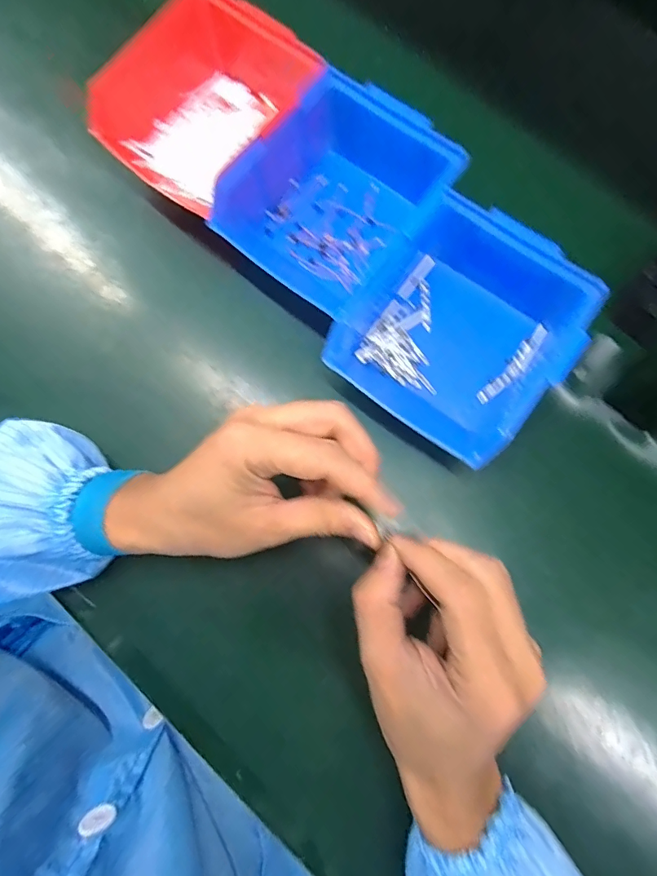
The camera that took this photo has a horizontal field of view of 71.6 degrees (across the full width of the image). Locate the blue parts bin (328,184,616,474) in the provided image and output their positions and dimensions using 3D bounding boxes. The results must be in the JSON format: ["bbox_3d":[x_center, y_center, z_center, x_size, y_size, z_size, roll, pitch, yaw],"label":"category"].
[{"bbox_3d":[0.084,-0.075,0.308,0.139,0.067,0.145,37,80,8],"label":"blue parts bin"}]

